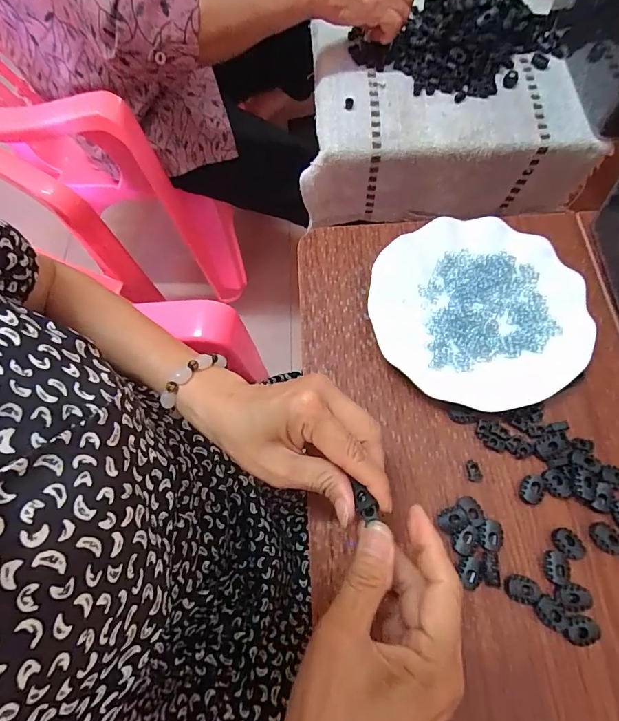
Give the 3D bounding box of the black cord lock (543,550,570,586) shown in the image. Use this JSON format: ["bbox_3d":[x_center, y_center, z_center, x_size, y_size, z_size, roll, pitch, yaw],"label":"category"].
[{"bbox_3d":[0.181,0.151,0.293,0.016,0.006,0.021,-1,66,3],"label":"black cord lock"}]

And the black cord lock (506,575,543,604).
[{"bbox_3d":[0.153,0.165,0.290,0.022,0.010,0.017,17,69,10],"label":"black cord lock"}]

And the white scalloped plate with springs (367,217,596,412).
[{"bbox_3d":[0.147,-0.046,0.363,0.180,0.028,0.170,8,67,7],"label":"white scalloped plate with springs"}]

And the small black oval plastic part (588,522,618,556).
[{"bbox_3d":[0.220,0.132,0.299,0.024,0.005,0.018,30,71,15],"label":"small black oval plastic part"}]

